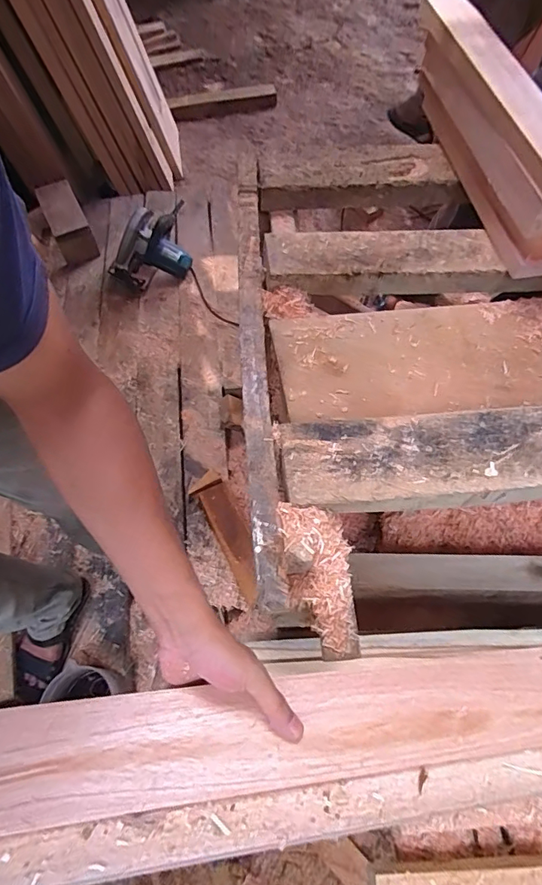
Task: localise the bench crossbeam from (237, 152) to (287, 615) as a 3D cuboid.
[{"bbox_3d":[-0.027,-0.173,0.701,0.044,0.061,0.814,-3,59,-1],"label":"bench crossbeam"}]

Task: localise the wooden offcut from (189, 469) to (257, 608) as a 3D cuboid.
[{"bbox_3d":[-0.100,0.225,1.172,0.097,0.040,0.347,-27,63,-15],"label":"wooden offcut"}]

